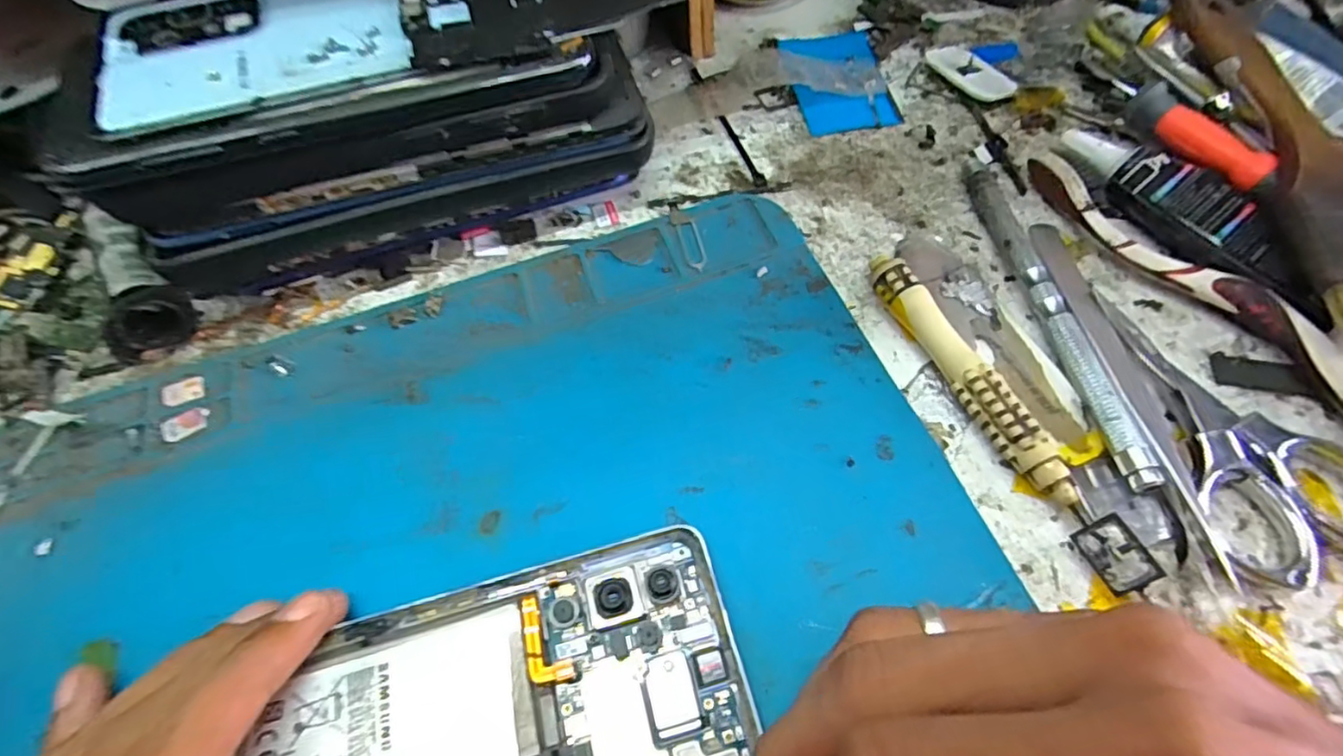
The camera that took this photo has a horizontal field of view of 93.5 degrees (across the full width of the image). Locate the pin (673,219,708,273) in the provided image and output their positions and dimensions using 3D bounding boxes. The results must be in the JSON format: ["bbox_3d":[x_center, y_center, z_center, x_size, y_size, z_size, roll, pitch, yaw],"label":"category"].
[{"bbox_3d":[0.008,-0.048,0.232,0.008,0.004,0.023,-15,63,-5],"label":"pin"}]

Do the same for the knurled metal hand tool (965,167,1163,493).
[{"bbox_3d":[0.123,-0.025,0.205,0.009,0.008,0.128,-8,60,0],"label":"knurled metal hand tool"}]

